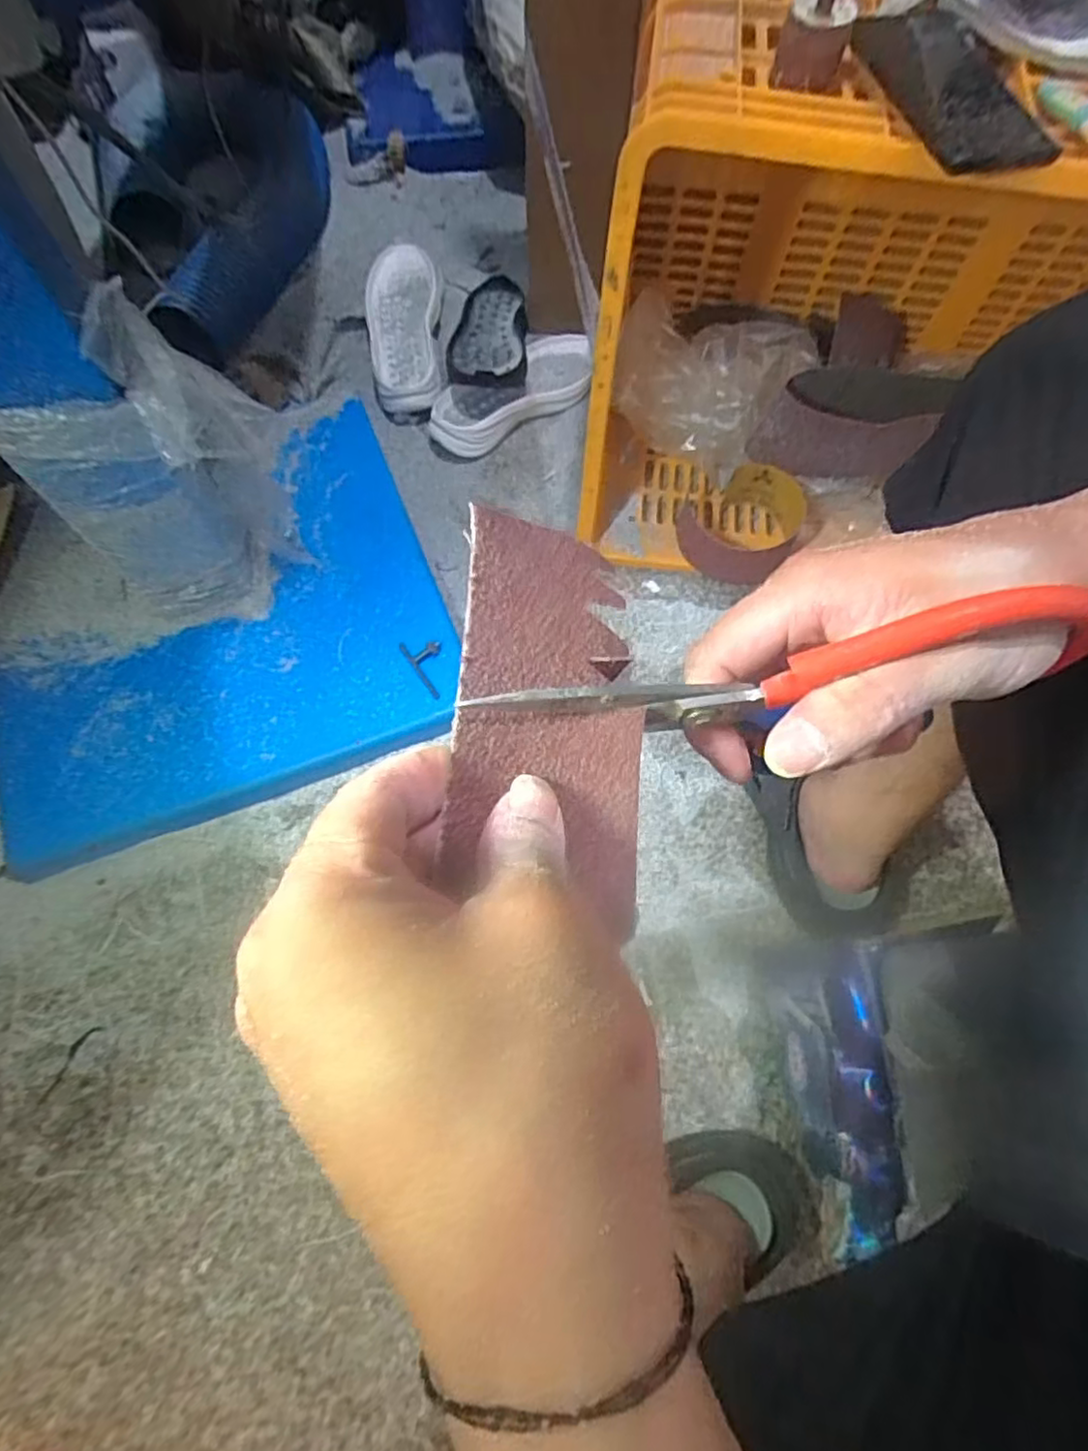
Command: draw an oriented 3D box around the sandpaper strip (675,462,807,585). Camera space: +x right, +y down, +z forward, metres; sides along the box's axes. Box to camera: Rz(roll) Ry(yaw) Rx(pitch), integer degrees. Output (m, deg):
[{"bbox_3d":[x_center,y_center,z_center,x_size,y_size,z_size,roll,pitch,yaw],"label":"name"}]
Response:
[{"bbox_3d":[0.243,-0.244,0.833,0.150,0.078,0.132,18,69,5],"label":"sandpaper strip"}]

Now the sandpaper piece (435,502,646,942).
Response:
[{"bbox_3d":[0.001,-0.011,0.200,0.054,0.011,0.124,8,67,-15],"label":"sandpaper piece"}]

